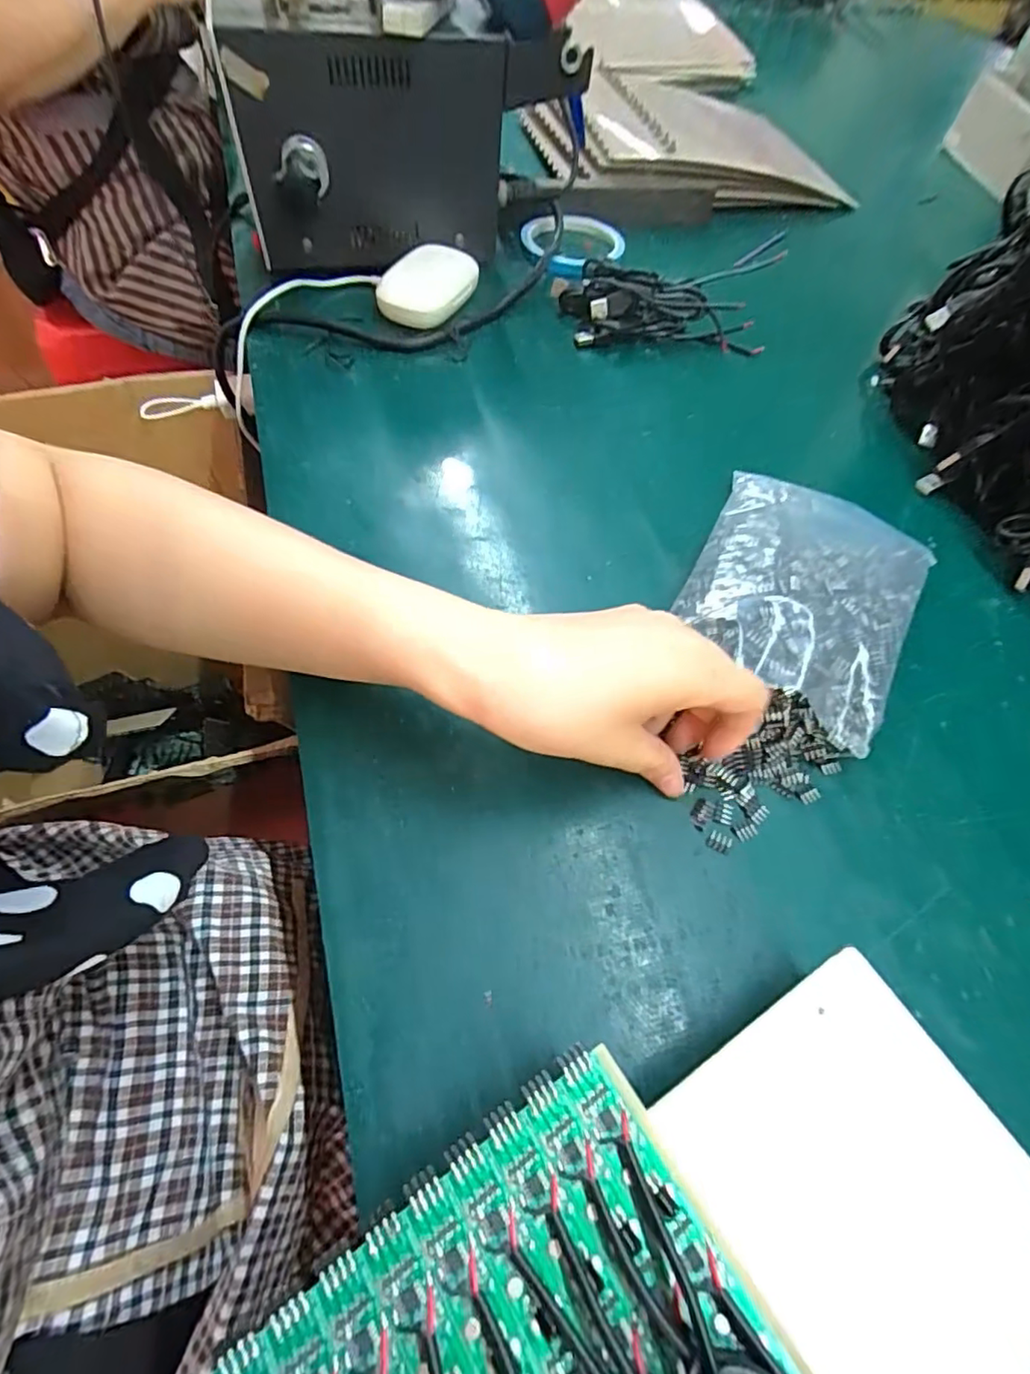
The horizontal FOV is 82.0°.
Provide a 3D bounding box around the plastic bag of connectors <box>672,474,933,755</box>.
[{"bbox_3d":[0.156,-0.053,0.318,0.114,0.041,0.155,27,61,12],"label":"plastic bag of connectors"}]

